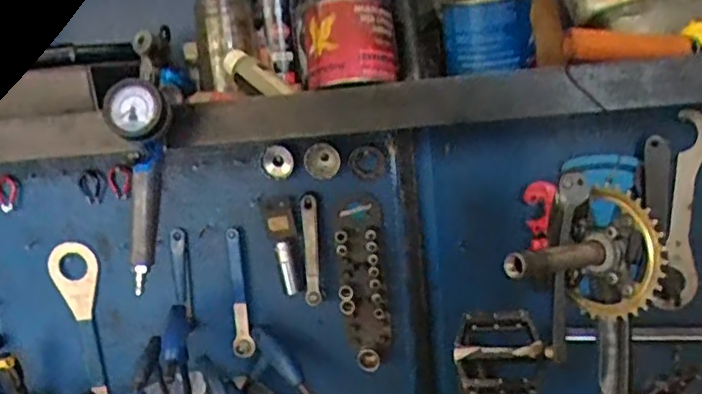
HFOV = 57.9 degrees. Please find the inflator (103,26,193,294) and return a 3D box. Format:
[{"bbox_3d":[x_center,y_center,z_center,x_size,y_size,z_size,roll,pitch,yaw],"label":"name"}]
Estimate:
[{"bbox_3d":[-0.213,-0.043,0.685,0.077,0.254,0.060,-12,11,-39],"label":"inflator"}]

